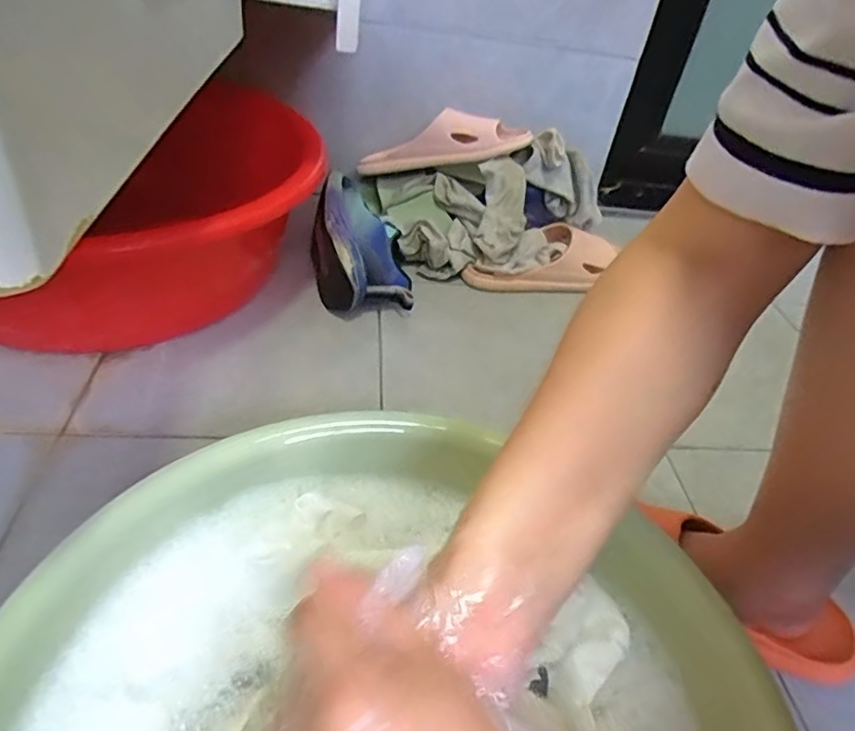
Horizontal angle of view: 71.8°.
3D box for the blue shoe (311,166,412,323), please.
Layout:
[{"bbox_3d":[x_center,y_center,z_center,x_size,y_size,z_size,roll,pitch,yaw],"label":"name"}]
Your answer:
[{"bbox_3d":[-0.099,-0.162,0.805,0.112,0.113,0.211,-5,42,-18],"label":"blue shoe"}]

